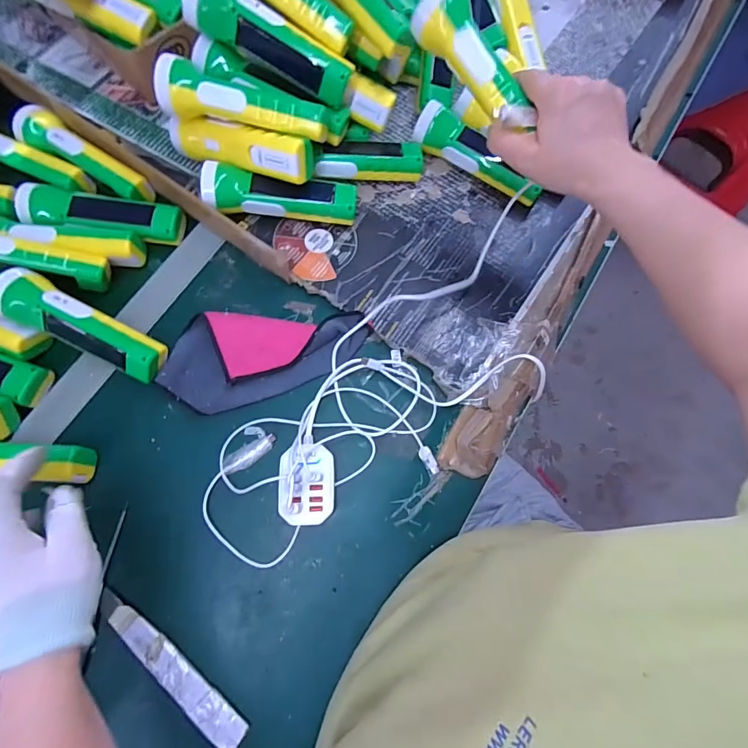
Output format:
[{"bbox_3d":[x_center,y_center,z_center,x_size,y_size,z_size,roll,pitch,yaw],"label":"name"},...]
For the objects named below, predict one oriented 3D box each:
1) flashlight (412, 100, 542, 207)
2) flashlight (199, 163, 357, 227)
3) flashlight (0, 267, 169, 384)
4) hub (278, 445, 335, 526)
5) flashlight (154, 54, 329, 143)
[{"bbox_3d":[0.126,-0.259,0.490,0.165,0.048,0.058,35,76,8],"label":"flashlight"},{"bbox_3d":[-0.102,-0.198,0.461,0.162,0.052,0.049,3,74,-1],"label":"flashlight"},{"bbox_3d":[-0.294,-0.048,0.414,0.166,0.052,0.046,25,75,6],"label":"flashlight"},{"bbox_3d":[-0.065,0.107,0.397,0.052,0.034,0.072,-4,74,-2],"label":"hub"},{"bbox_3d":[-0.131,-0.276,0.412,0.166,0.045,0.049,12,74,2],"label":"flashlight"}]

